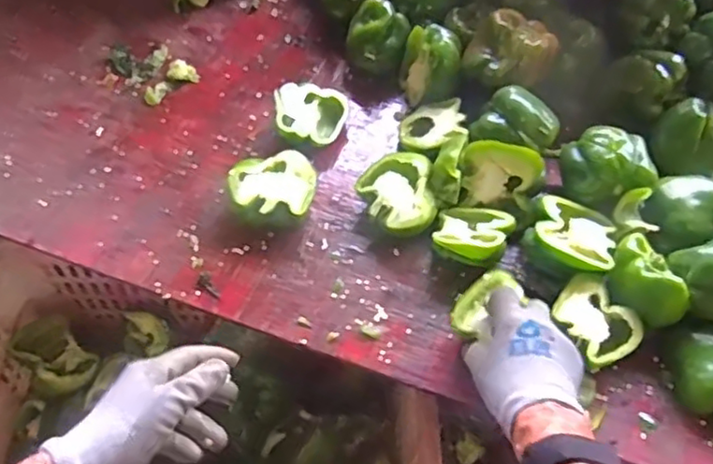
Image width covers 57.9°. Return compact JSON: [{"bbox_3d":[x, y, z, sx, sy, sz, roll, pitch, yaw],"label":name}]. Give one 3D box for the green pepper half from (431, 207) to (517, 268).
[{"bbox_3d":[0.116,0.002,0.644,0.069,0.049,0.066,21,55,12],"label":"green pepper half"}]

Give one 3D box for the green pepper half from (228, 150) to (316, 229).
[{"bbox_3d":[-0.087,-0.041,0.674,0.089,0.049,0.079,-2,54,-4],"label":"green pepper half"}]

